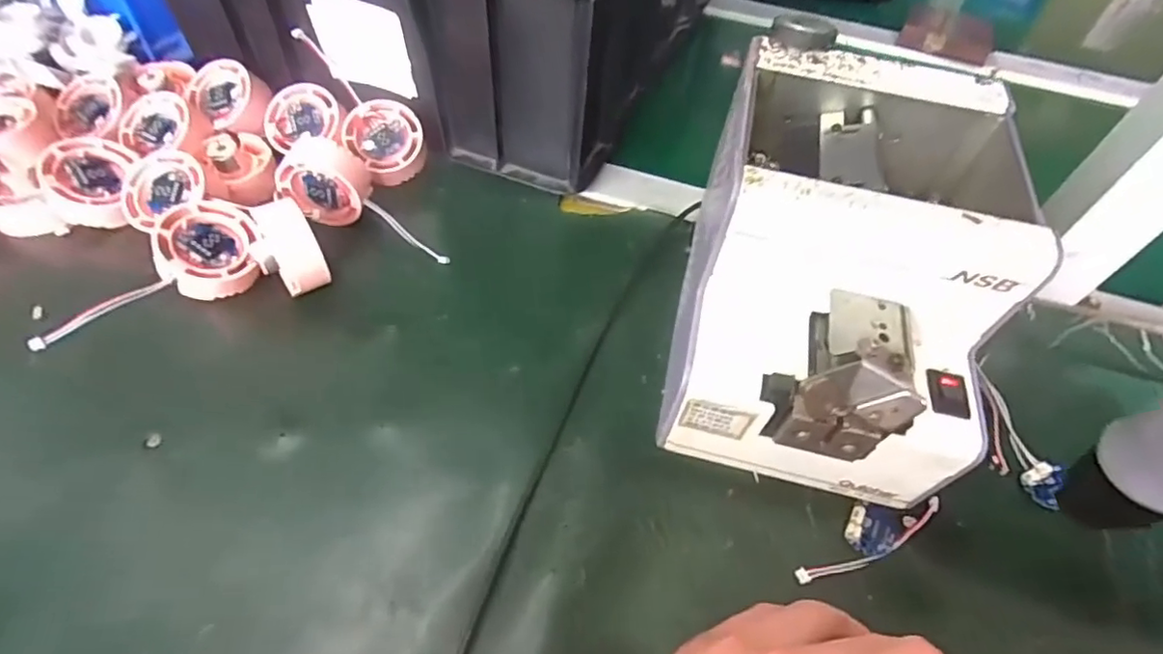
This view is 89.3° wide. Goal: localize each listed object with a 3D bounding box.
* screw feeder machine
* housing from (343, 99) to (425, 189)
[{"bbox_3d":[0.115,-0.023,0.293,0.112,0.142,0.174,14,53,5],"label":"screw feeder machine"},{"bbox_3d":[-0.140,-0.133,0.423,0.055,0.027,0.055,1,84,-8],"label":"housing"}]

